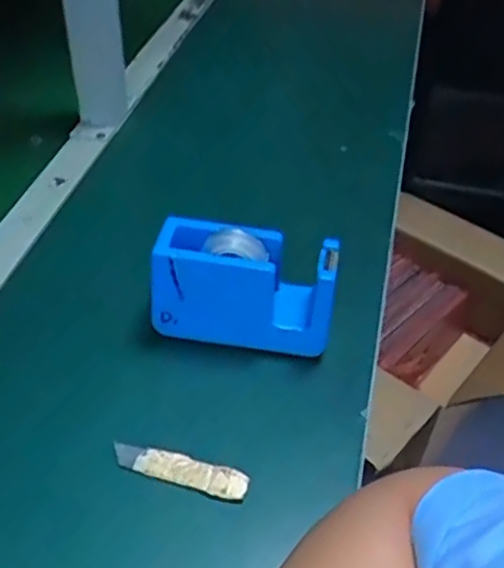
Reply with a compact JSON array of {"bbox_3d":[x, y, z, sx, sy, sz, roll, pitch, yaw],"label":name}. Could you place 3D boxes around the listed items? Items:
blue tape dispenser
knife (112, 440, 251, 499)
[{"bbox_3d":[-0.005,0.003,0.516,0.129,0.080,0.048,8,42,4],"label":"blue tape dispenser"},{"bbox_3d":[-0.045,0.115,0.447,0.087,0.006,0.020,16,43,12],"label":"knife"}]

